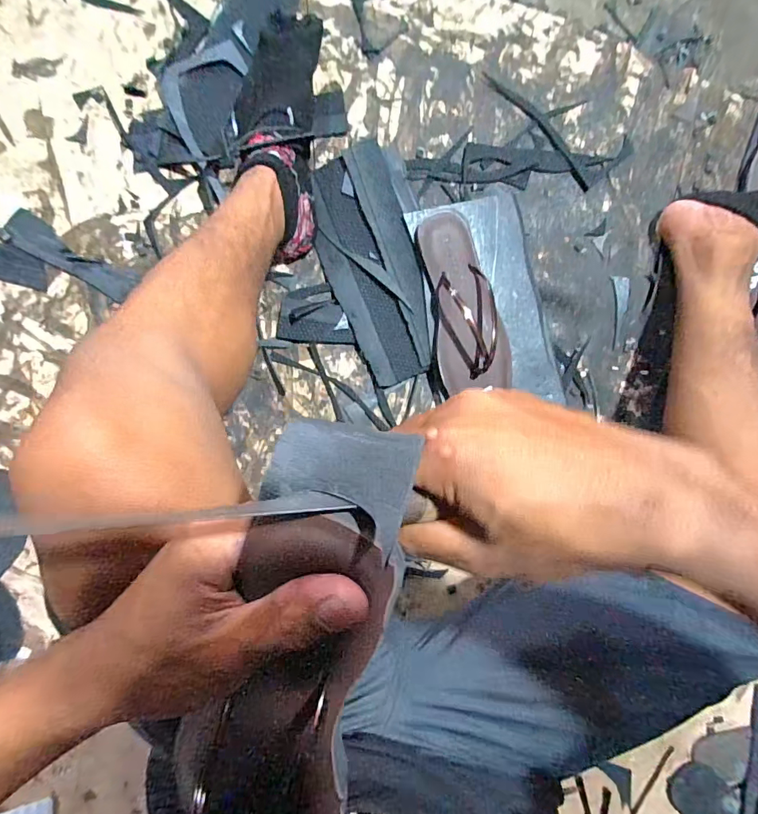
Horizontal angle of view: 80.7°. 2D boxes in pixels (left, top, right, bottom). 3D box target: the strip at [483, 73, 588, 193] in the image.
[{"bbox_3d":[0.202,-0.349,0.558,0.024,0.004,0.189,-43,91,-3],"label":"strip"}]

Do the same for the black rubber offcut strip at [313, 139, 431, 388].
[{"bbox_3d":[-0.005,-0.169,0.539,0.106,0.017,0.271,-19,92,-2],"label":"black rubber offcut strip"}]

